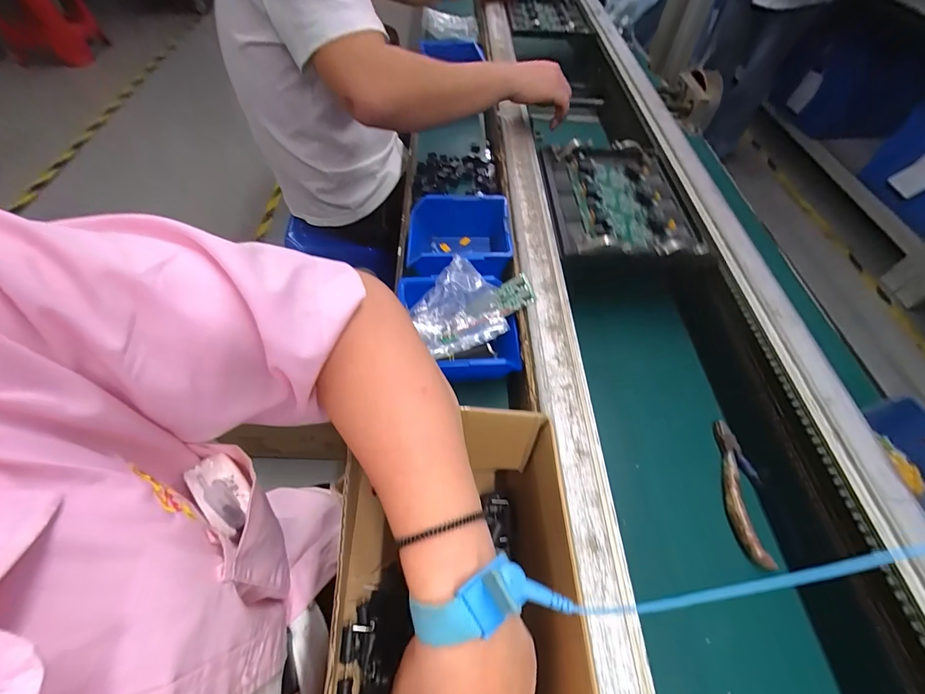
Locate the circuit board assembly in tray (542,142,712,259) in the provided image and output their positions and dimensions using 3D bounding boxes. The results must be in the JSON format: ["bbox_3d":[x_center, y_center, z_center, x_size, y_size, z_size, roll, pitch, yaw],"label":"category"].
[{"bbox_3d":[0.230,-0.218,0.568,0.201,0.026,0.248,-1,56,1],"label":"circuit board assembly in tray"}]

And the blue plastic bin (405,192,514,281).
[{"bbox_3d":[-0.005,-0.139,0.542,0.135,0.072,0.130,-1,56,0],"label":"blue plastic bin"}]

